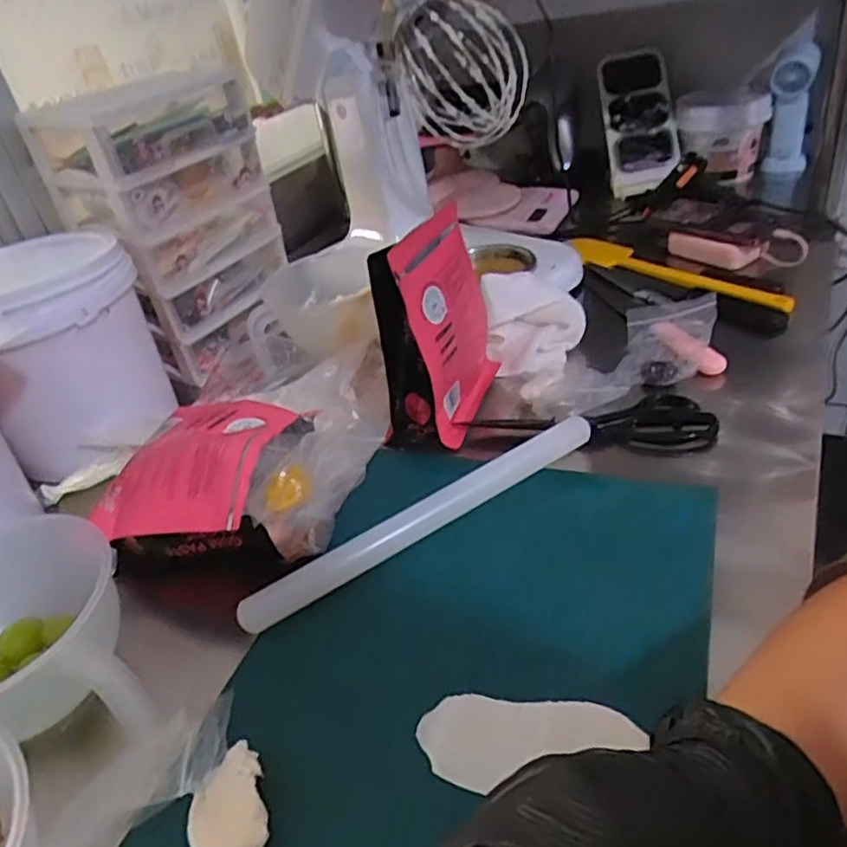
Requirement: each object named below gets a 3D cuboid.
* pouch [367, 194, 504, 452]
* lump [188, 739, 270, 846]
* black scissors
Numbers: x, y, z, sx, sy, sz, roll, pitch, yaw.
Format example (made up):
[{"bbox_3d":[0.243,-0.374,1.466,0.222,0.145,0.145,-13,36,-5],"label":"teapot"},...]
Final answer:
[{"bbox_3d":[0.015,-0.091,0.613,0.063,0.176,0.155,5,38,21],"label":"pouch"},{"bbox_3d":[-0.107,0.212,0.363,0.040,0.020,0.066,-18,36,-11],"label":"lump"},{"bbox_3d":[0.149,0.001,0.603,0.215,0.020,0.070,-5,36,8],"label":"black scissors"}]

